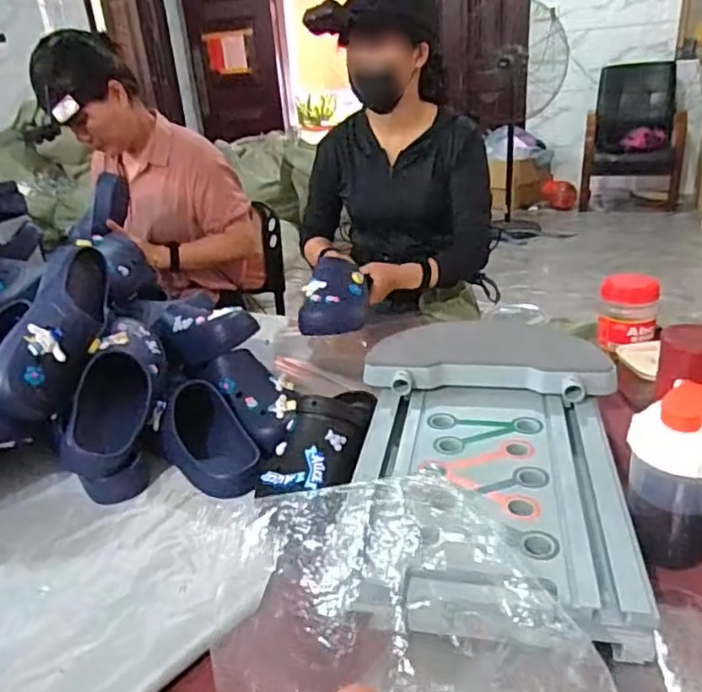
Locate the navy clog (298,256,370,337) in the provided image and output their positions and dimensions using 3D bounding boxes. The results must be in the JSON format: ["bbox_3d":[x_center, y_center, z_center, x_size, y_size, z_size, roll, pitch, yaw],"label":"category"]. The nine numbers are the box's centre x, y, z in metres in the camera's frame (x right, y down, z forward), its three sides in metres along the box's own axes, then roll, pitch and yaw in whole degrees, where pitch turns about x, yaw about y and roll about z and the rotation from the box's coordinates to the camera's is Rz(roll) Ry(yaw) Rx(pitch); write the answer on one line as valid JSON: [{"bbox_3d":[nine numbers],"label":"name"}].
[{"bbox_3d":[-0.026,-0.091,1.131,0.105,0.079,0.217,-1,26,8],"label":"navy clog"}]

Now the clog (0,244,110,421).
[{"bbox_3d":[-0.415,-0.029,0.883,0.103,0.104,0.286,0,53,10],"label":"clog"}]

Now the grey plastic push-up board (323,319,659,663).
[{"bbox_3d":[0.144,0.115,0.707,0.325,0.086,0.443,2,27,15],"label":"grey plastic push-up board"}]

